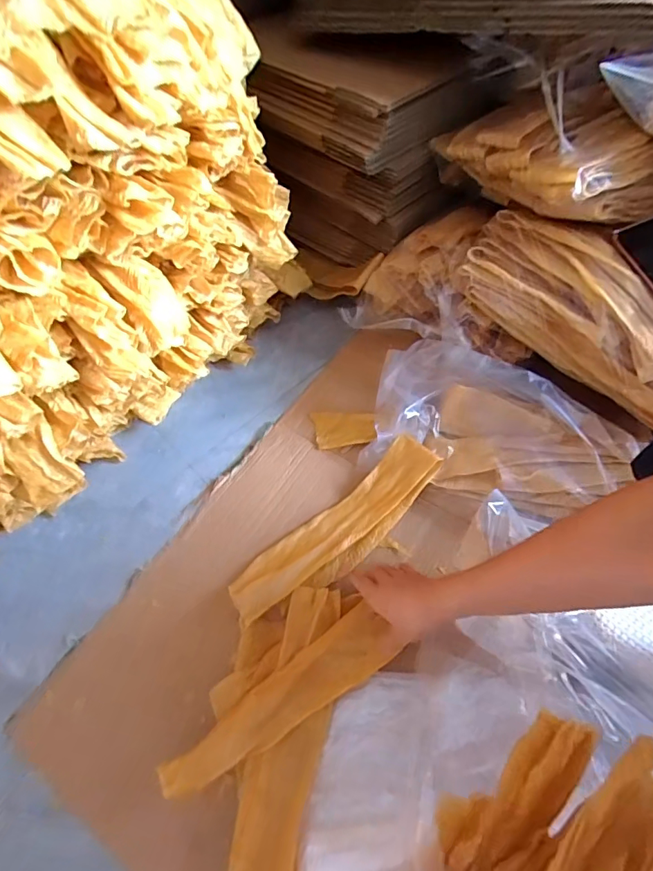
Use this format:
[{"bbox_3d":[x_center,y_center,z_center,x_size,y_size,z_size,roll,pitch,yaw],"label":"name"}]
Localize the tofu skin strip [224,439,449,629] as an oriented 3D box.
[{"bbox_3d":[0.020,0.127,0.650,0.339,0.040,0.088,-37,60,-19],"label":"tofu skin strip"}]

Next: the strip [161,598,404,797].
[{"bbox_3d":[-0.044,0.289,0.519,0.273,0.011,0.069,-27,57,-25],"label":"strip"}]

